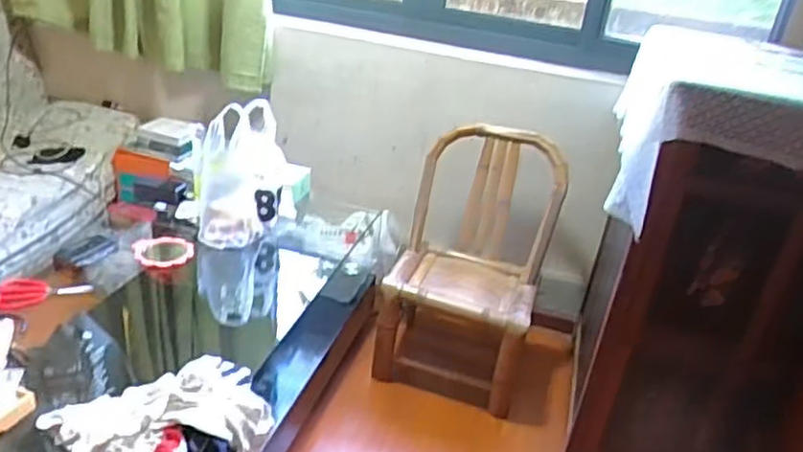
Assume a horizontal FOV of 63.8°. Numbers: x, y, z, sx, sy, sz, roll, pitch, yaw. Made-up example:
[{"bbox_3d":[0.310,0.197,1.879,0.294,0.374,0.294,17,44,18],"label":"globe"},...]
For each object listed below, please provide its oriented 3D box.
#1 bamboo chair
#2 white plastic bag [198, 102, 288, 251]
[{"bbox_3d":[0.195,0.102,1.813,0.400,0.645,0.411,14,27,14],"label":"bamboo chair"},{"bbox_3d":[-0.387,-0.126,1.570,0.201,0.289,0.185,0,27,-15],"label":"white plastic bag"}]

